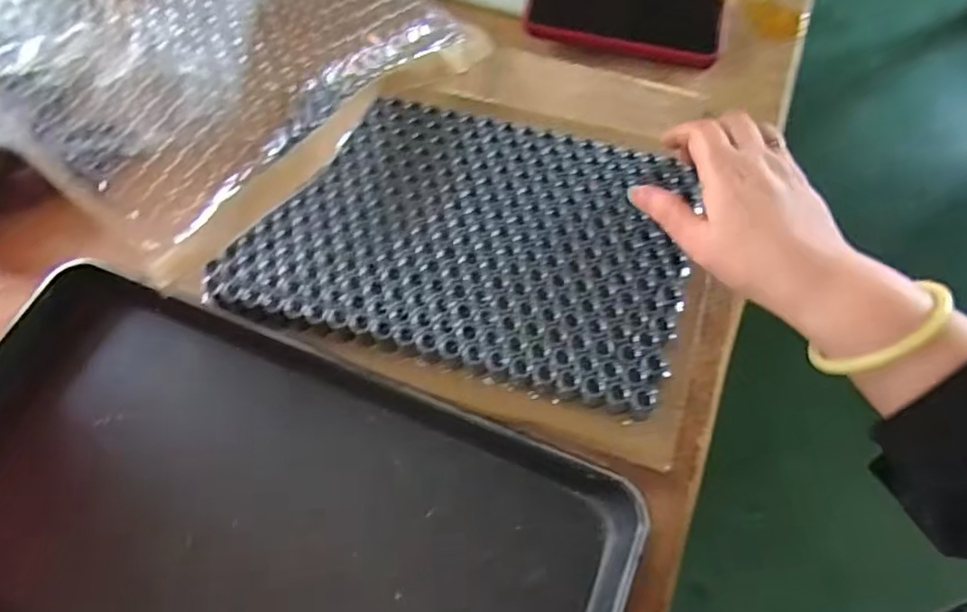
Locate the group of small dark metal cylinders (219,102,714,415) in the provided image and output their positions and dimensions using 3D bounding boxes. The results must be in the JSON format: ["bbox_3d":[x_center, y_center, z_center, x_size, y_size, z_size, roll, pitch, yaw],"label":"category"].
[{"bbox_3d":[-0.008,-0.049,0.406,0.276,0.012,0.180,15,63,8],"label":"group of small dark metal cylinders"}]

